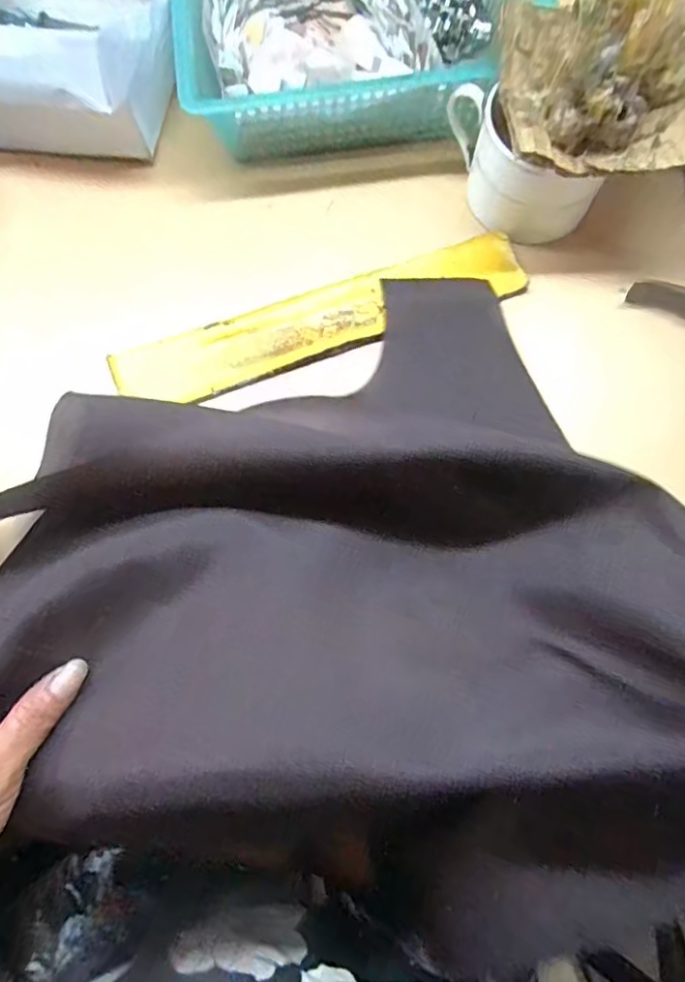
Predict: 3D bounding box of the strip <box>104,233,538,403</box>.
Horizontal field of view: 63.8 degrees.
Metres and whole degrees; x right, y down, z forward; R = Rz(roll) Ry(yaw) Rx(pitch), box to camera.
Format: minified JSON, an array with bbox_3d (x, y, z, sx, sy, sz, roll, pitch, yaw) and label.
[{"bbox_3d":[-0.011,-0.110,0.354,0.268,0.006,0.046,-20,82,-7],"label":"strip"}]

